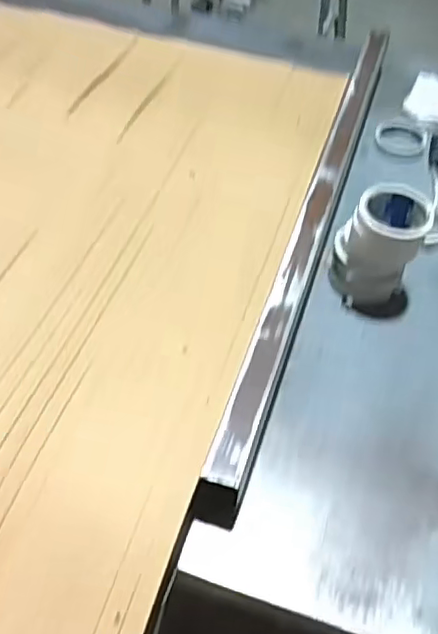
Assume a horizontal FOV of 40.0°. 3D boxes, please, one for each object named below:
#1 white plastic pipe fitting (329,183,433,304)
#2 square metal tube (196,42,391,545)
[{"bbox_3d":[0.209,-0.095,0.799,0.105,0.134,0.089,18,52,11],"label":"white plastic pipe fitting"},{"bbox_3d":[0.139,-0.138,0.872,0.042,0.097,0.909,16,52,10],"label":"square metal tube"}]

